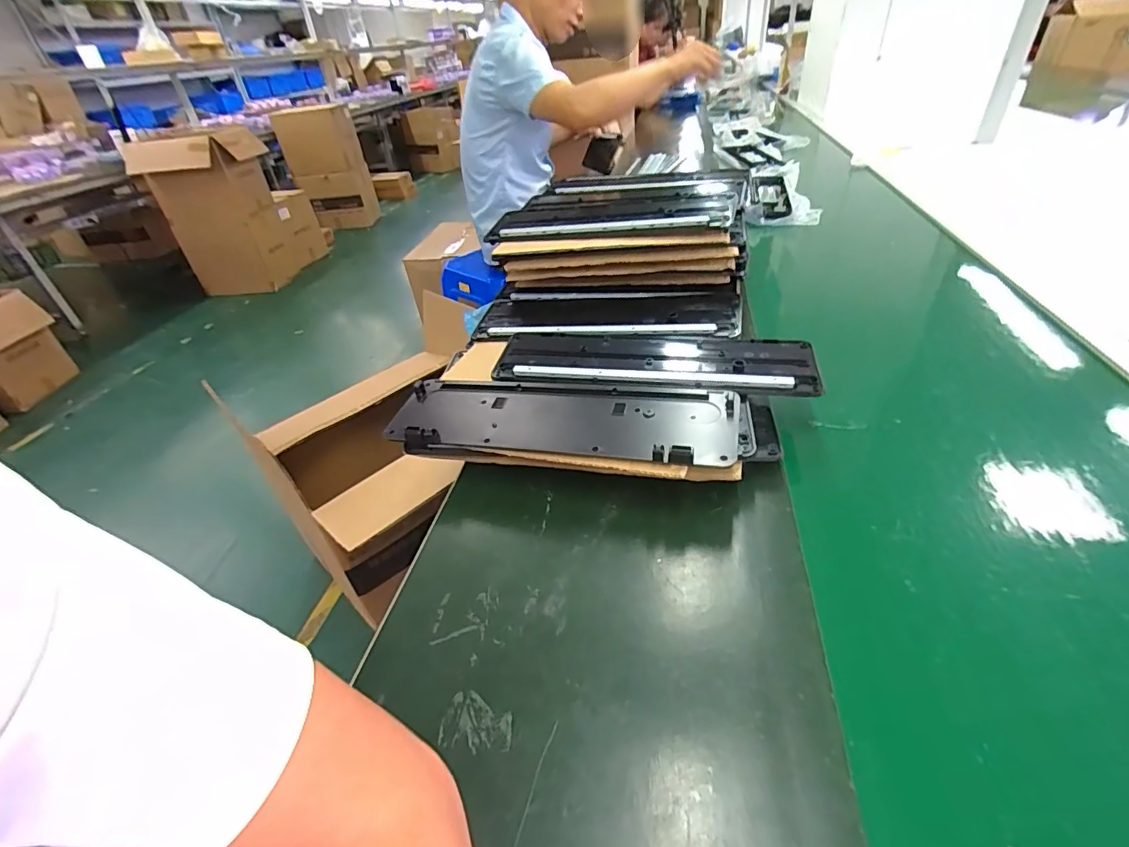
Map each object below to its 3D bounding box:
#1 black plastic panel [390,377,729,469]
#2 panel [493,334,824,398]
[{"bbox_3d":[-0.013,-0.005,0.521,0.357,0.028,0.099,4,45,18],"label":"black plastic panel"},{"bbox_3d":[0.097,-0.071,0.588,0.355,0.016,0.111,5,39,14],"label":"panel"}]

